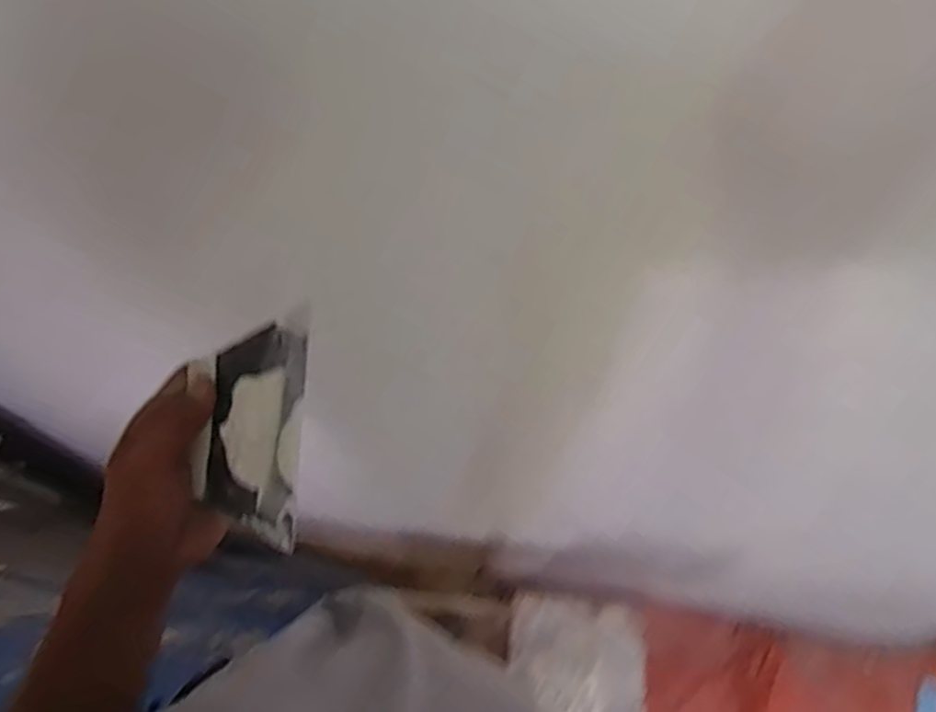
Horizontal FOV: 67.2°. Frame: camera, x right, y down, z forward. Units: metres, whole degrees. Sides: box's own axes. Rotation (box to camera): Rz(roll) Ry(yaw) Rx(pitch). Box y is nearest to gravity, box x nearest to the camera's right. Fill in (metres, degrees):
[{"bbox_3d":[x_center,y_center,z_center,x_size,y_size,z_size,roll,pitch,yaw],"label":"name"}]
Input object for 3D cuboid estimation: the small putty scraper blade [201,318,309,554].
[{"bbox_3d":[-0.131,0.046,0.423,0.069,0.017,0.125,-1,81,23],"label":"small putty scraper blade"}]

